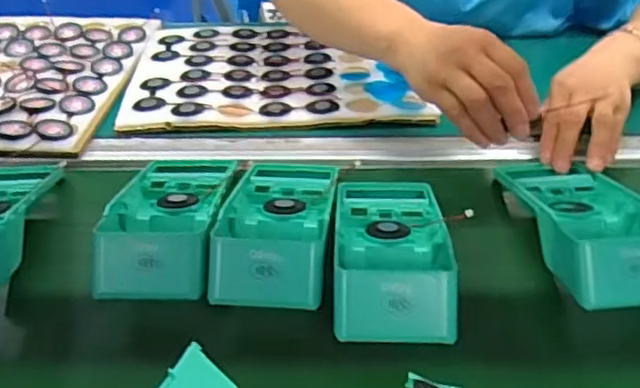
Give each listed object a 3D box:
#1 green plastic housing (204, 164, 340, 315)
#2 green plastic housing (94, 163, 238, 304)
[{"bbox_3d":[-0.029,0.012,0.507,0.086,0.038,0.185,3,37,4],"label":"green plastic housing"},{"bbox_3d":[-0.118,0.008,0.517,0.085,0.040,0.177,1,37,2],"label":"green plastic housing"}]

